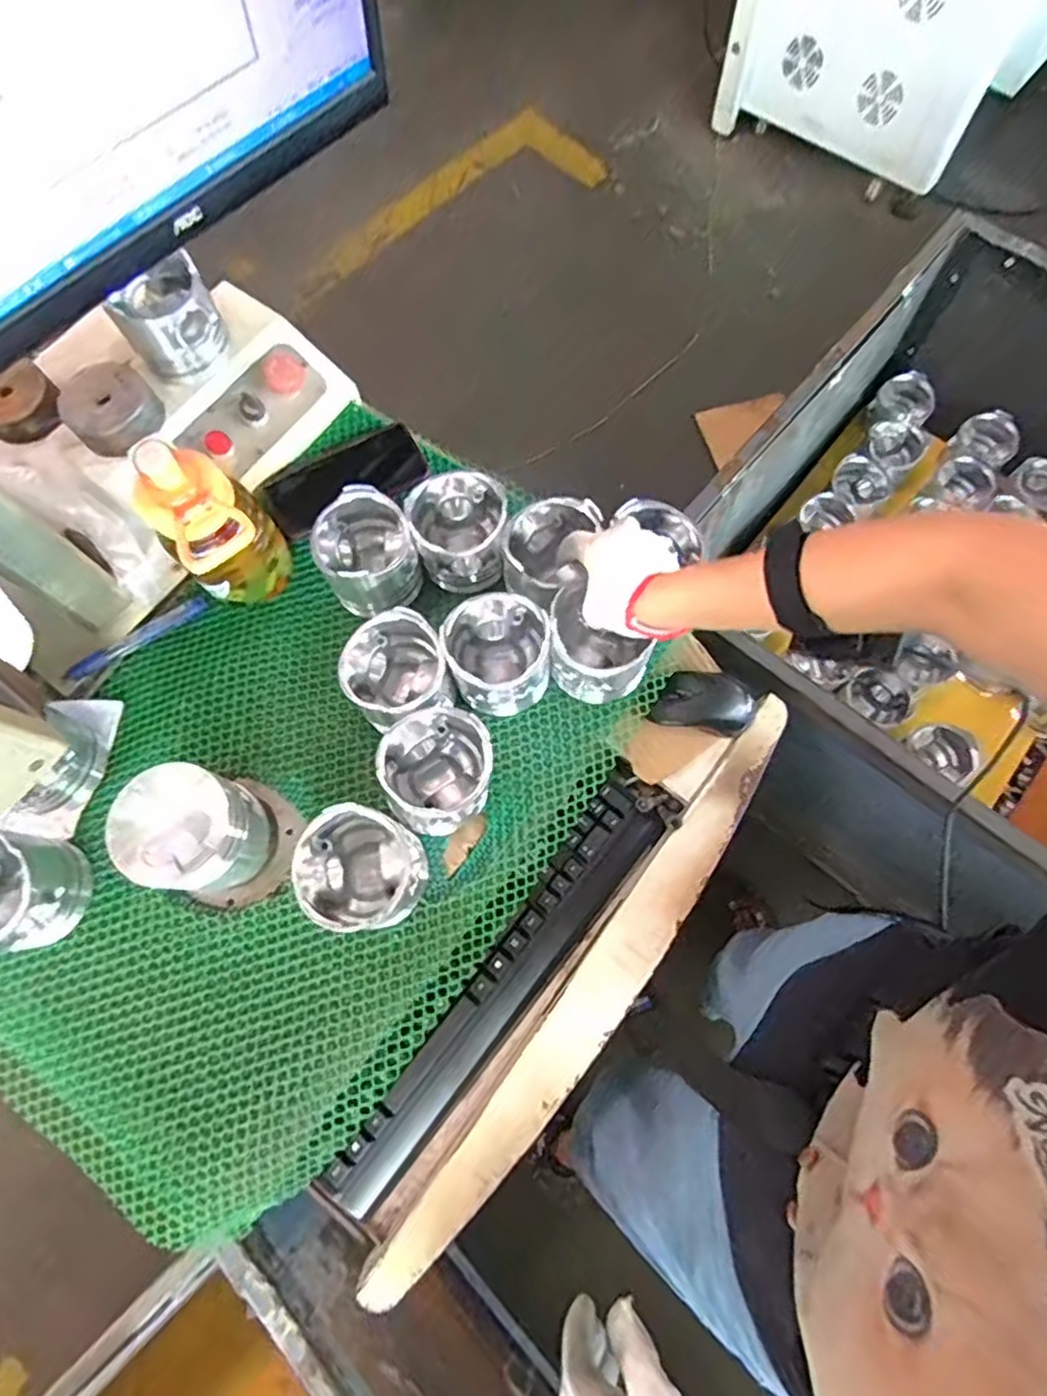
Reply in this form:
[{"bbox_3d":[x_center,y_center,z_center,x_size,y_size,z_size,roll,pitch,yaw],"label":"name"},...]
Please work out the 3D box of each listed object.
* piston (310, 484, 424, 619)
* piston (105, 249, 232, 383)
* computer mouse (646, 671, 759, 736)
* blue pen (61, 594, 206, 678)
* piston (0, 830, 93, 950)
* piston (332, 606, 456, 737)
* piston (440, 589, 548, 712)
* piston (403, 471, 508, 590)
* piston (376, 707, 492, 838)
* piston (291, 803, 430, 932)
[{"bbox_3d":[-0.149,-0.136,0.653,0.083,0.086,0.085,0,71,1],"label":"piston"},{"bbox_3d":[-0.349,-0.377,0.683,0.093,0.083,0.081,-27,73,-8],"label":"piston"},{"bbox_3d":[0.180,0.003,0.688,0.103,0.030,0.056,5,71,3],"label":"computer mouse"},{"bbox_3d":[-0.377,-0.057,0.672,0.146,0.011,0.019,-29,73,-9],"label":"blue pen"},{"bbox_3d":[-0.417,0.157,0.555,0.086,0.085,0.087,0,71,1],"label":"piston"},{"bbox_3d":[-0.110,-0.021,0.606,0.091,0.070,0.091,0,71,1],"label":"piston"},{"bbox_3d":[-0.022,-0.038,0.620,0.087,0.087,0.083,0,71,1],"label":"piston"},{"bbox_3d":[-0.059,-0.159,0.663,0.089,0.079,0.086,0,71,1],"label":"piston"},{"bbox_3d":[-0.069,0.061,0.578,0.089,0.085,0.086,0,71,1],"label":"piston"},{"bbox_3d":[-0.128,0.139,0.555,0.087,0.080,0.085,0,71,1],"label":"piston"}]

